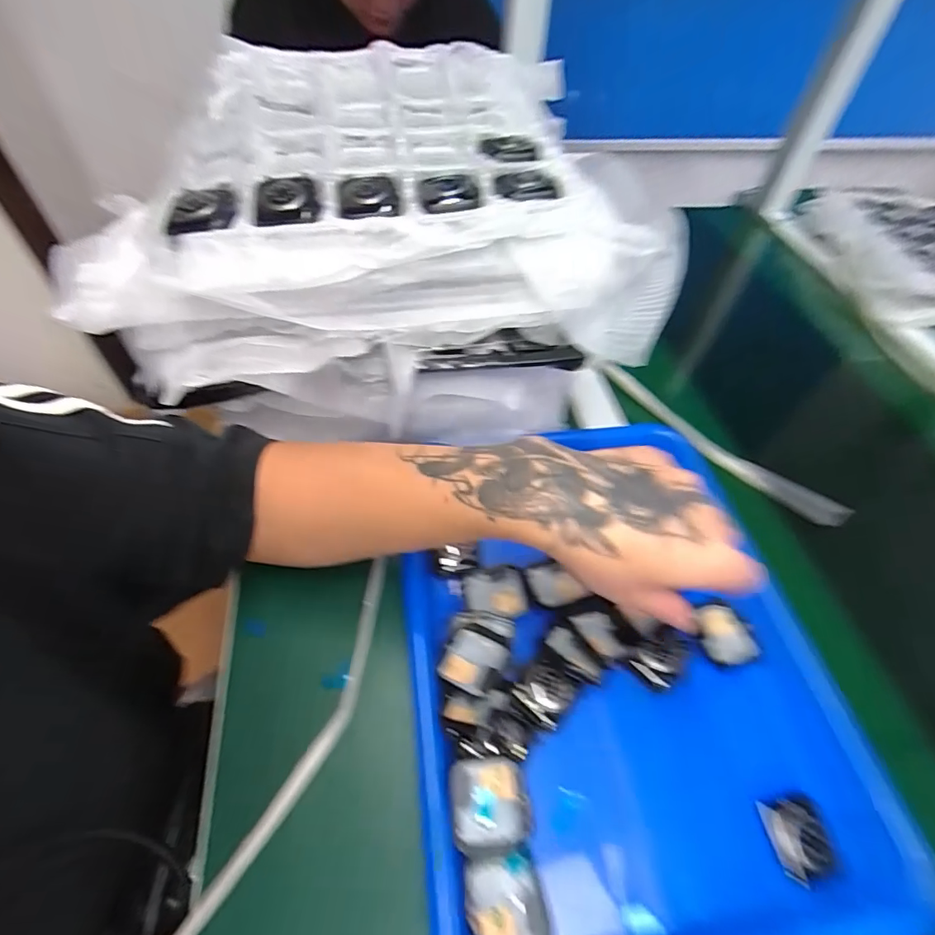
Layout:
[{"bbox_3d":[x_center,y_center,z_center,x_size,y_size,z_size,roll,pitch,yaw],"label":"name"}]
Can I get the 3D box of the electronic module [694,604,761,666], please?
[{"bbox_3d":[0.175,0.115,0.331,0.033,0.011,0.042,-10,52,-9],"label":"electronic module"}]

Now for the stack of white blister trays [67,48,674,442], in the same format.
[{"bbox_3d":[-0.059,-0.183,0.385,0.351,0.154,0.308,-2,51,-4],"label":"stack of white blister trays"}]

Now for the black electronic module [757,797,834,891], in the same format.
[{"bbox_3d":[0.183,0.202,0.263,0.029,0.006,0.038,-15,58,5],"label":"black electronic module"}]

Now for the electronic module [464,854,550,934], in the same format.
[{"bbox_3d":[0.020,0.219,0.239,0.038,0.012,0.041,-6,51,-7],"label":"electronic module"}]

